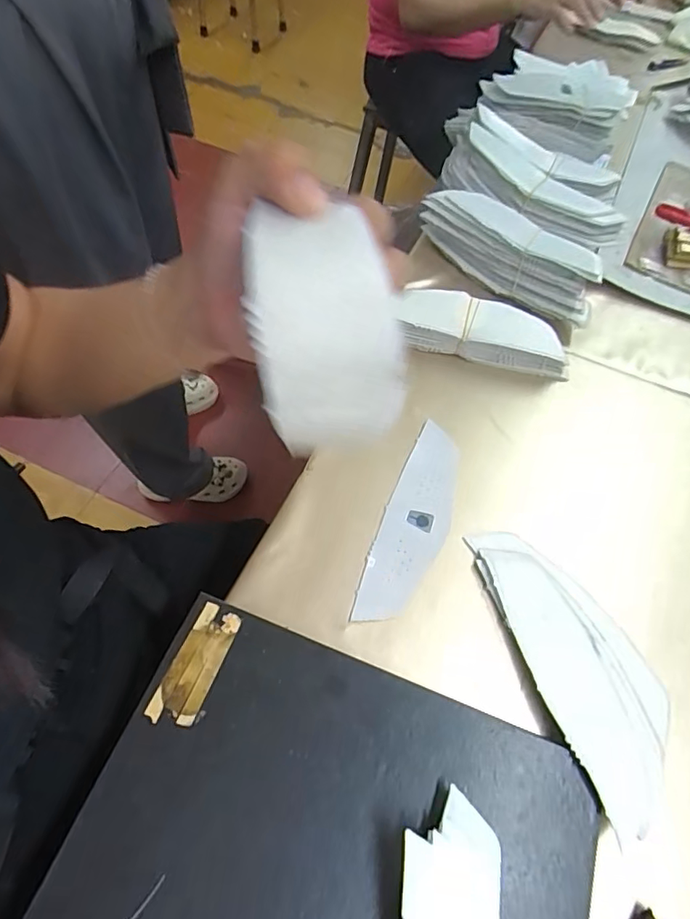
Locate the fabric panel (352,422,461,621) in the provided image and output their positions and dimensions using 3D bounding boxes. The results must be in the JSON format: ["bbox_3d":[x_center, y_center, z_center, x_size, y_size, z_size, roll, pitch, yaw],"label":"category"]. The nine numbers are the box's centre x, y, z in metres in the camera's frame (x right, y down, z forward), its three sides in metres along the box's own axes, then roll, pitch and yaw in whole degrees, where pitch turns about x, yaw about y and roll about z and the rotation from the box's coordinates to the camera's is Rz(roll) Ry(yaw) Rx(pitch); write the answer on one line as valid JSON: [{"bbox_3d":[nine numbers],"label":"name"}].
[{"bbox_3d":[0.062,0.052,0.451,0.054,0.005,0.193,20,60,7],"label":"fabric panel"}]

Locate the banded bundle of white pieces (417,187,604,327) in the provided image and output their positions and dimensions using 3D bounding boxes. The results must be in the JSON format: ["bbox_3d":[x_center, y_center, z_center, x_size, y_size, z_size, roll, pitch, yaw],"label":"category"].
[{"bbox_3d":[0.195,-0.241,0.597,0.230,0.065,0.067,42,65,18],"label":"banded bundle of white pieces"}]

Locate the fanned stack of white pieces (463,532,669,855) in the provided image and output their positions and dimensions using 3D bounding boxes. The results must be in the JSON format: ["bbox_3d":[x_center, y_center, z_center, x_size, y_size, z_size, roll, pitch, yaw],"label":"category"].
[{"bbox_3d":[0.183,0.148,0.392,0.096,0.023,0.217,-13,61,-12],"label":"fanned stack of white pieces"}]

